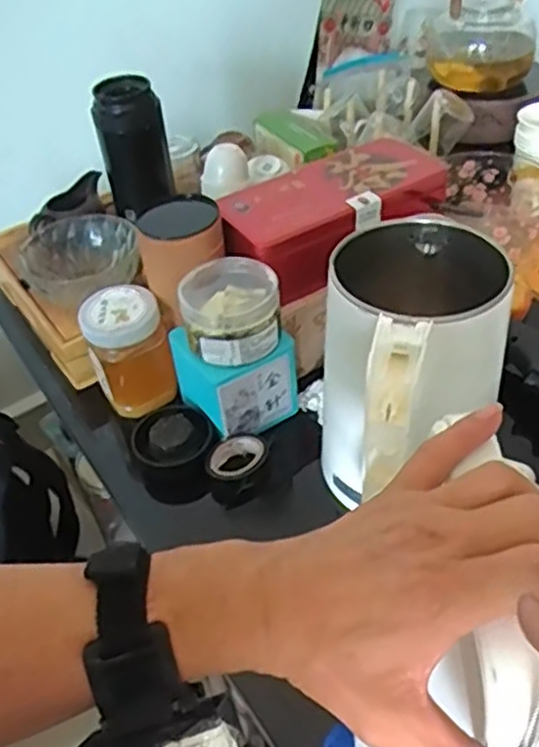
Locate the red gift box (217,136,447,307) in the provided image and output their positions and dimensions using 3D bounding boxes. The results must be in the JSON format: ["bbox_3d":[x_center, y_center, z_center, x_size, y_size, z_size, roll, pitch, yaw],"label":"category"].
[{"bbox_3d":[0.058,-0.151,0.694,0.226,0.072,0.114,-26,47,-20],"label":"red gift box"}]

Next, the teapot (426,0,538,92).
[{"bbox_3d":[0.283,-0.470,0.933,0.138,0.173,0.140,9,45,15],"label":"teapot"}]

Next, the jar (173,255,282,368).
[{"bbox_3d":[-0.033,-0.057,0.620,0.082,0.056,0.087,-3,43,3],"label":"jar"}]

